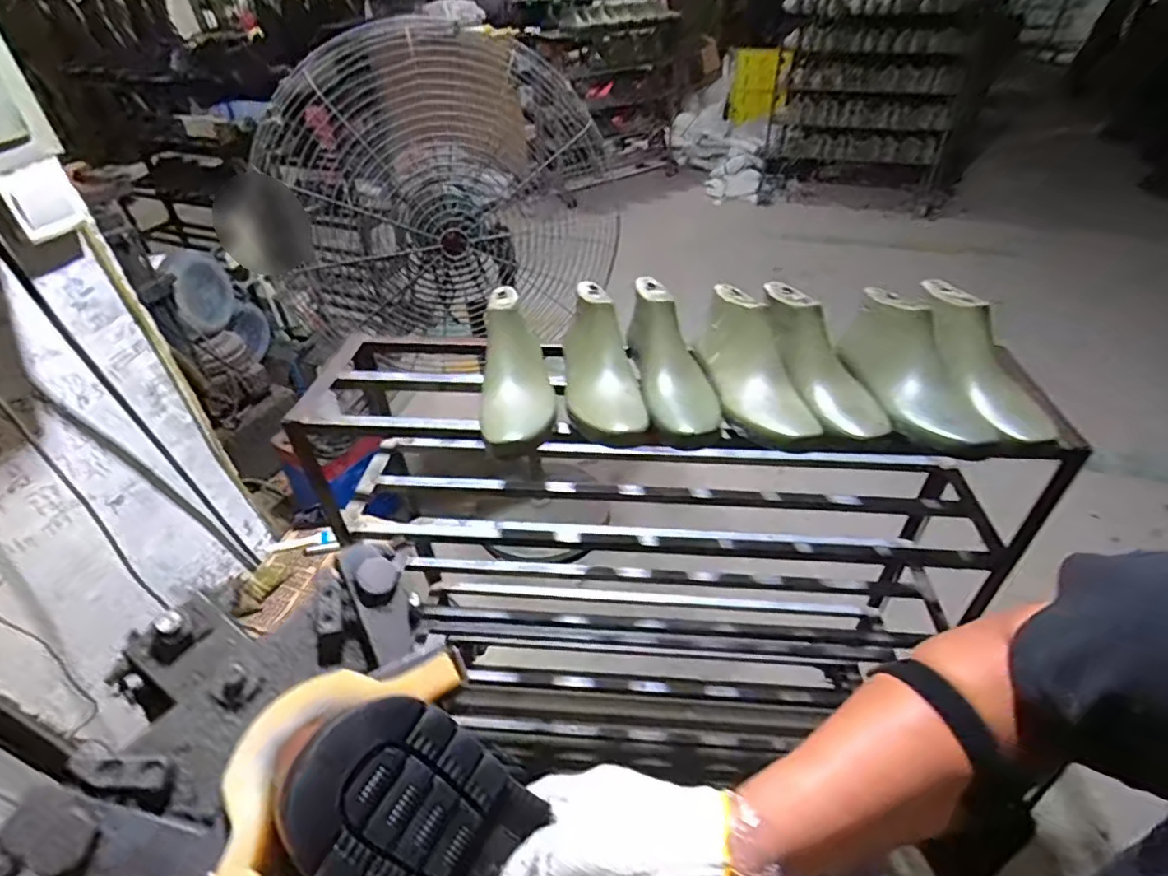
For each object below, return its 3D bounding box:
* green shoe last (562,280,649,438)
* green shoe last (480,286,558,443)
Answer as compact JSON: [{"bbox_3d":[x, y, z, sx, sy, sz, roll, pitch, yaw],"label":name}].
[{"bbox_3d":[0.014,-0.091,0.753,0.085,0.110,0.255,-11,43,-8],"label":"green shoe last"},{"bbox_3d":[-0.084,-0.087,0.741,0.085,0.121,0.245,-4,43,-2],"label":"green shoe last"}]

